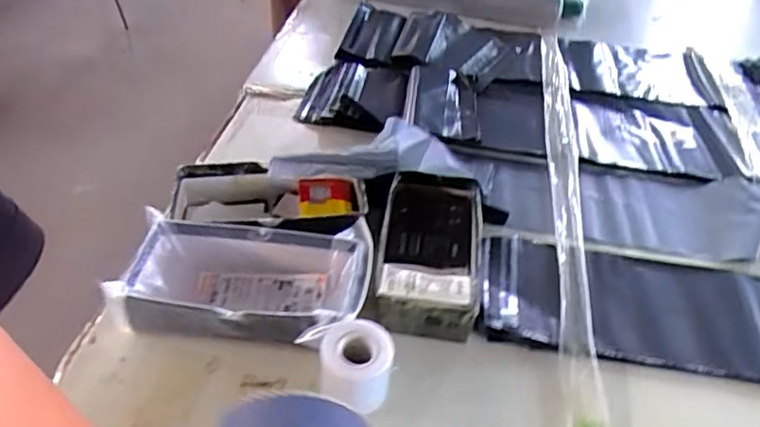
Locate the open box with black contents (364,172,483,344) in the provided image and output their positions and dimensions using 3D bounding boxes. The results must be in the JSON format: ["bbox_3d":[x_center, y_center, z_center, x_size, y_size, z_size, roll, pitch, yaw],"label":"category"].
[{"bbox_3d":[0.059,0.049,0.687,0.117,0.066,0.221,9,41,4],"label":"open box with black contents"}]

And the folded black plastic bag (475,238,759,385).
[{"bbox_3d":[0.378,0.118,0.678,0.524,0.027,0.161,9,41,4],"label":"folded black plastic bag"}]

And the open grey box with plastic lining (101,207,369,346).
[{"bbox_3d":[-0.135,0.075,0.624,0.237,0.067,0.150,6,41,1],"label":"open grey box with plastic lining"}]

